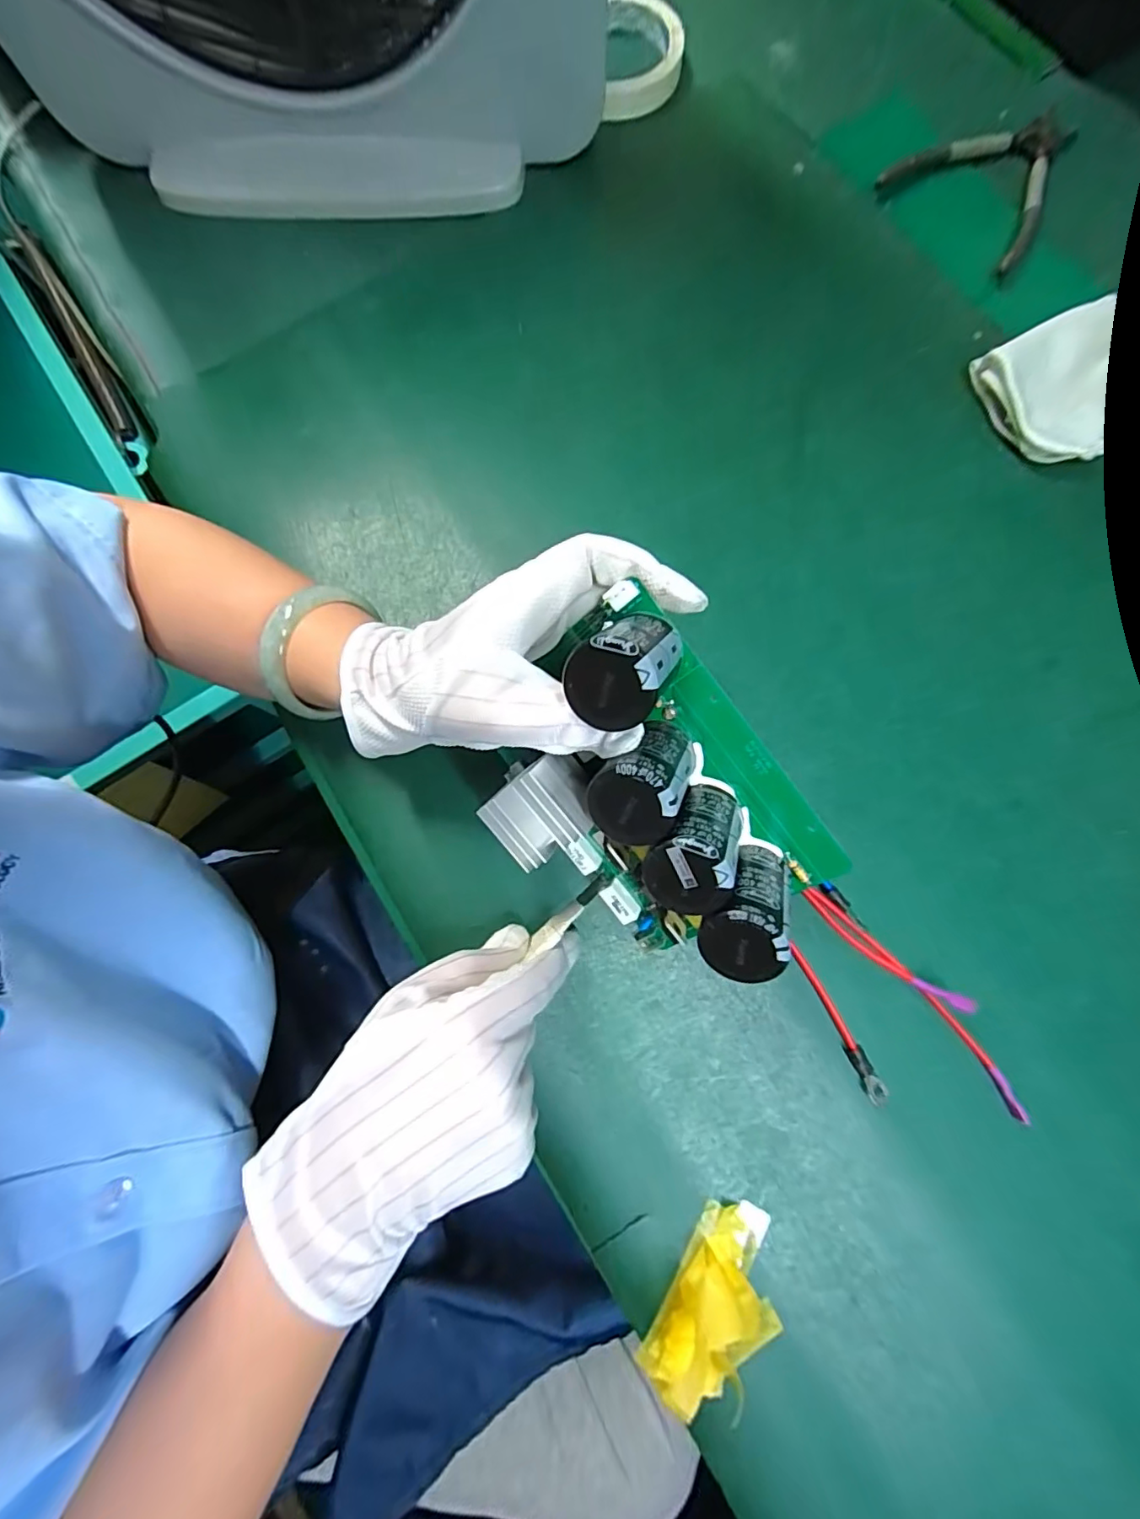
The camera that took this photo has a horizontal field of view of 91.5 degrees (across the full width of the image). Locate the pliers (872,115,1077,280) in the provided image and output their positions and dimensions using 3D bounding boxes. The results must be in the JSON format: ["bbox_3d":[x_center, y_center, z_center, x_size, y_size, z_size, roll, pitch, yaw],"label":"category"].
[{"bbox_3d":[0.294,-0.405,0.383,0.109,0.008,0.135,43,83,8],"label":"pliers"}]

